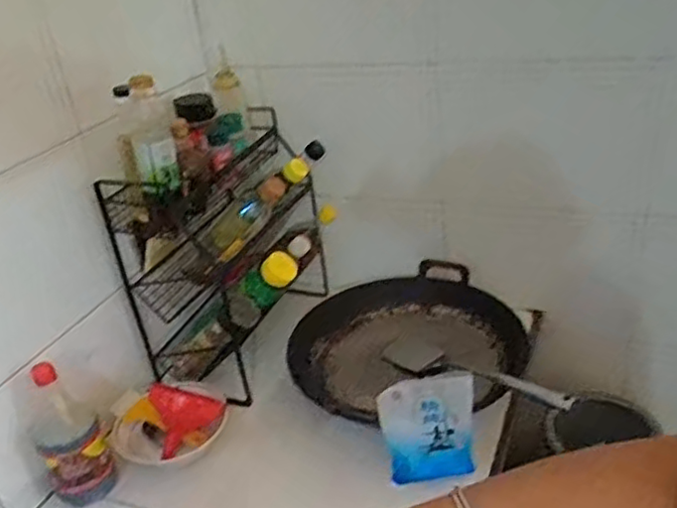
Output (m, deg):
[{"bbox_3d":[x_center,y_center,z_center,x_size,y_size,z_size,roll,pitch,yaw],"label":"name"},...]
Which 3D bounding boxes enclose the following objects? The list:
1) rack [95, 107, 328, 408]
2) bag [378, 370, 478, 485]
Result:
[{"bbox_3d":[-0.159,-0.019,1.140,0.221,0.362,0.375,9,33,28],"label":"rack"},{"bbox_3d":[0.119,0.231,0.876,0.121,0.146,0.023,-7,13,6],"label":"bag"}]

